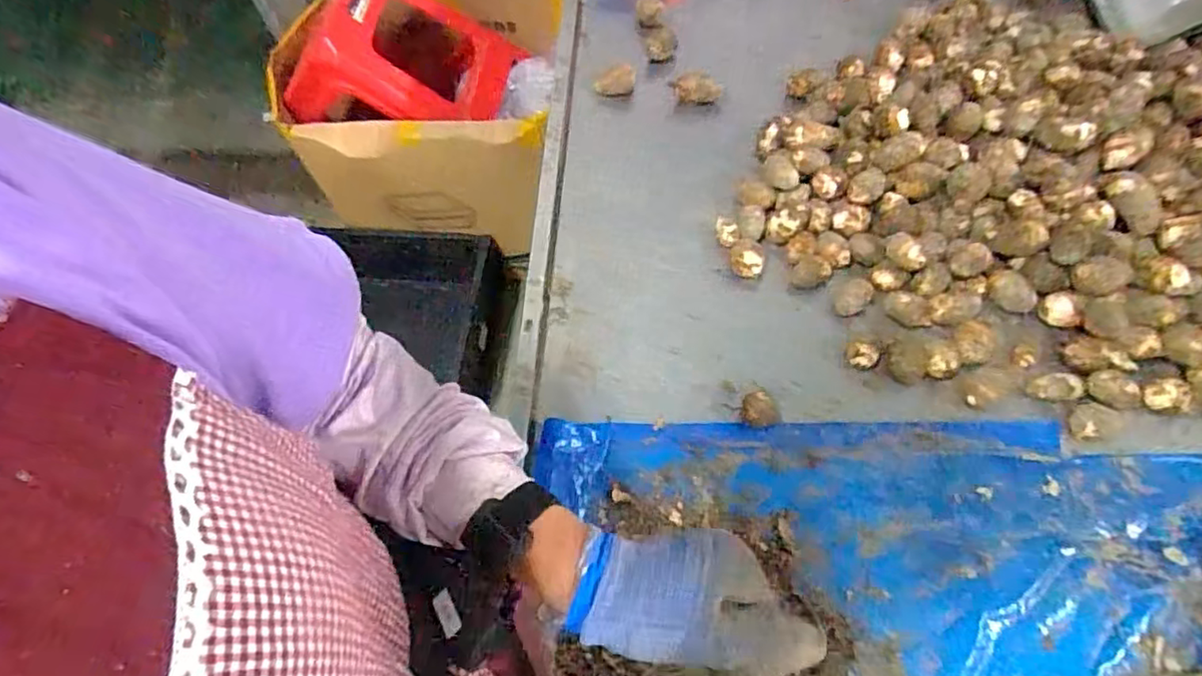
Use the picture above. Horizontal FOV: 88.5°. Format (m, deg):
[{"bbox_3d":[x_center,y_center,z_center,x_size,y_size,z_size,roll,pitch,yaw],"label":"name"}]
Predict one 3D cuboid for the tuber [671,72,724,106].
[{"bbox_3d":[0.126,-0.323,0.807,0.063,0.041,0.032,3,63,6],"label":"tuber"}]

